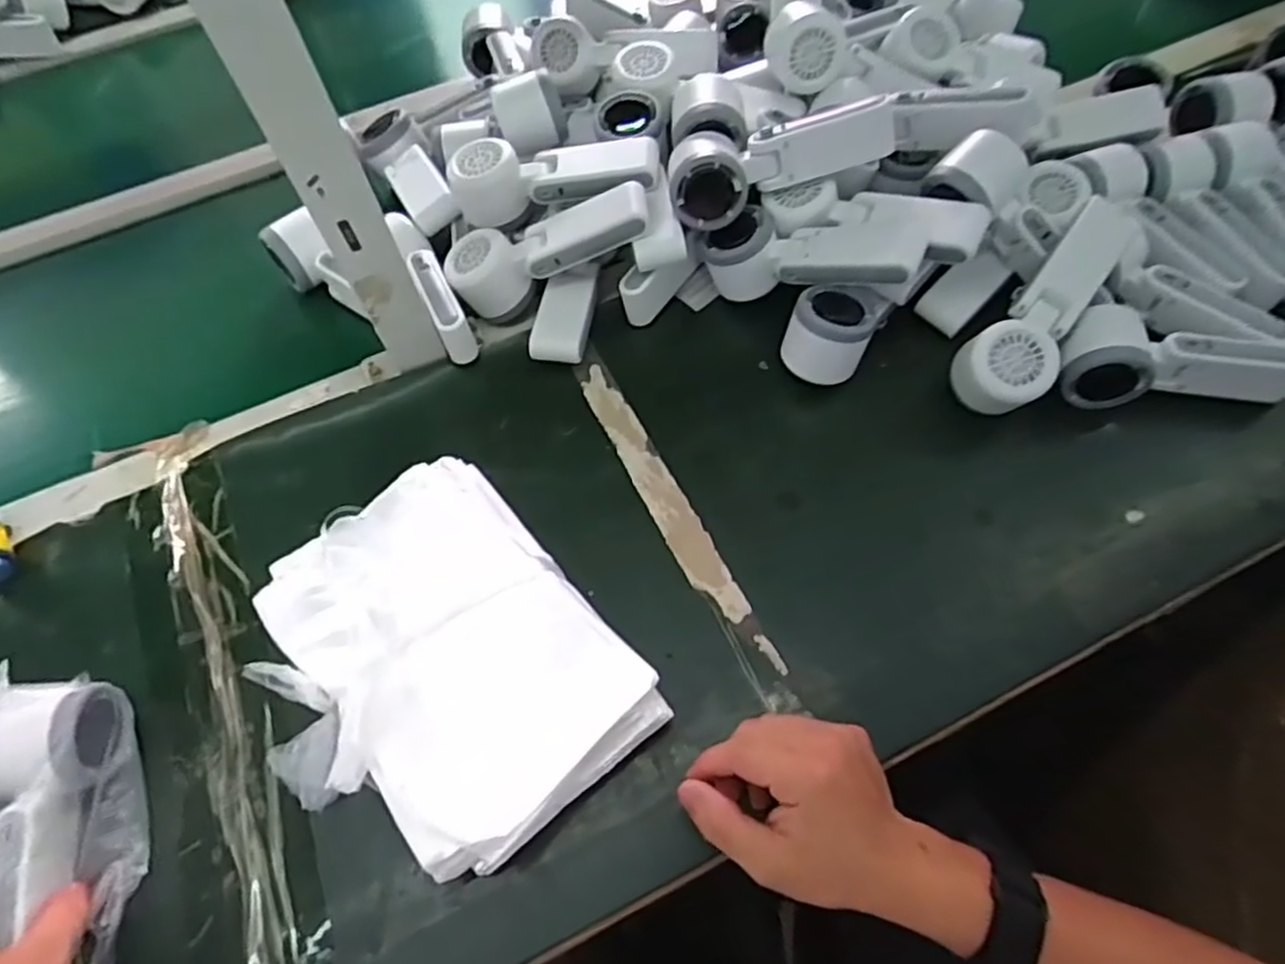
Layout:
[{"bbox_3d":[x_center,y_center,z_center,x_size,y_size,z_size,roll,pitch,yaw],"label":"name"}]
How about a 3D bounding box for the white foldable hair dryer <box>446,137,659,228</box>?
[{"bbox_3d":[-0.070,-0.243,0.590,0.167,0.048,0.049,-2,60,3],"label":"white foldable hair dryer"}]

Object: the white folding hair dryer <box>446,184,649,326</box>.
[{"bbox_3d":[-0.071,-0.182,0.572,0.162,0.057,0.050,-20,58,16],"label":"white folding hair dryer"}]

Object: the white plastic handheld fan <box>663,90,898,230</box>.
[{"bbox_3d":[0.102,-0.235,0.543,0.163,0.059,0.067,2,60,5],"label":"white plastic handheld fan"}]

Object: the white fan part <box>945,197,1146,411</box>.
[{"bbox_3d":[0.284,-0.120,0.511,0.060,0.041,0.164,37,87,22],"label":"white fan part"}]

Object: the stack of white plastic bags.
[{"bbox_3d":[-0.127,0.110,0.435,0.197,0.065,0.227,-37,64,-16],"label":"stack of white plastic bags"}]

